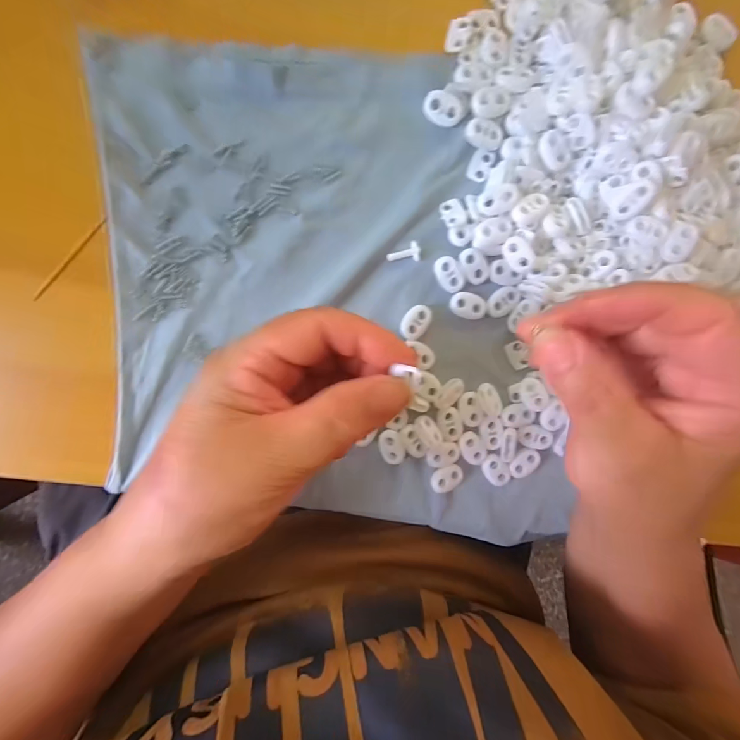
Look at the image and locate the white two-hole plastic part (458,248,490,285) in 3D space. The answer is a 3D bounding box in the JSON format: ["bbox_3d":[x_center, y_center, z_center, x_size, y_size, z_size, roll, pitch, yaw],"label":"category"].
[{"bbox_3d":[0.063,-0.062,0.215,0.015,0.004,0.022,-29,99,-1],"label":"white two-hole plastic part"}]

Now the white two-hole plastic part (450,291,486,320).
[{"bbox_3d":[0.061,-0.039,0.219,0.022,0.004,0.015,25,94,-8],"label":"white two-hole plastic part"}]

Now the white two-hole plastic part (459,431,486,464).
[{"bbox_3d":[0.066,0.050,0.227,0.014,0.004,0.023,-25,98,-2],"label":"white two-hole plastic part"}]

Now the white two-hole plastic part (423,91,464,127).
[{"bbox_3d":[0.042,-0.150,0.207,0.022,0.005,0.015,20,95,-7],"label":"white two-hole plastic part"}]

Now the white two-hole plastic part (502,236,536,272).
[{"bbox_3d":[0.087,-0.067,0.210,0.016,0.005,0.022,-26,92,40],"label":"white two-hole plastic part"}]

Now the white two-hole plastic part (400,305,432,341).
[{"bbox_3d":[0.028,-0.029,0.218,0.015,0.004,0.023,32,93,-8],"label":"white two-hole plastic part"}]

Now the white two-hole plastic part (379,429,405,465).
[{"bbox_3d":[0.013,0.048,0.222,0.014,0.004,0.022,-23,98,-2],"label":"white two-hole plastic part"}]

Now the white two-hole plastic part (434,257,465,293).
[{"bbox_3d":[0.048,-0.057,0.217,0.014,0.004,0.023,-35,99,0],"label":"white two-hole plastic part"}]

